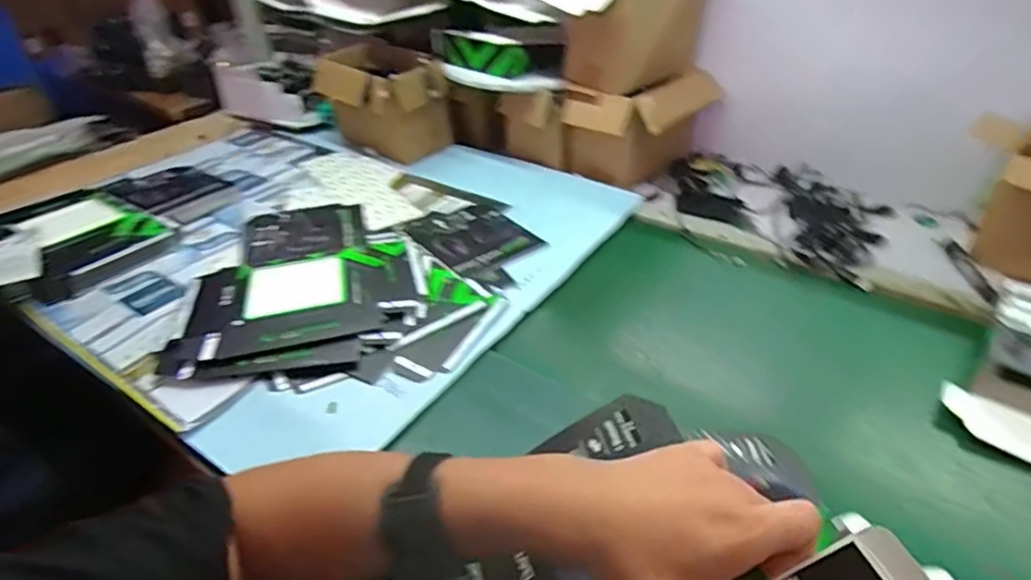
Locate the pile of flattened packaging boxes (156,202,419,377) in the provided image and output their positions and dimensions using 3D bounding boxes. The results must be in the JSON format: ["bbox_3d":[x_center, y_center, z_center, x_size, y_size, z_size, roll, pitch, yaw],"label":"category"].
[{"bbox_3d":[-0.314,-0.034,0.840,0.287,0.022,0.367,-13,37,-16],"label":"pile of flattened packaging boxes"}]

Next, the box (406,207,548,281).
[{"bbox_3d":[-0.069,-0.085,0.925,0.148,0.009,0.190,-24,41,-28],"label":"box"}]

